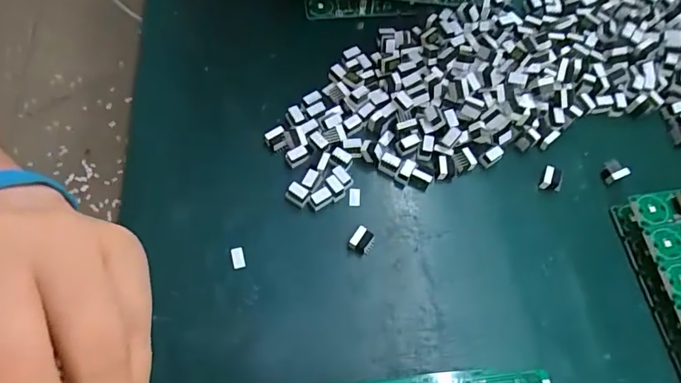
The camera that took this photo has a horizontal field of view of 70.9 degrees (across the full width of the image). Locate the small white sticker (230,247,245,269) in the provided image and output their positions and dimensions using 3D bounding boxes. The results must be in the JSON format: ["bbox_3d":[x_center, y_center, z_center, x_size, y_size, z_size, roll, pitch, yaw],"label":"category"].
[{"bbox_3d":[-0.059,0.038,0.272,0.007,0.004,0.012,-11,65,-7],"label":"small white sticker"}]

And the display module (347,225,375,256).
[{"bbox_3d":[0.013,0.029,0.279,0.013,0.010,0.013,31,68,11],"label":"display module"}]

